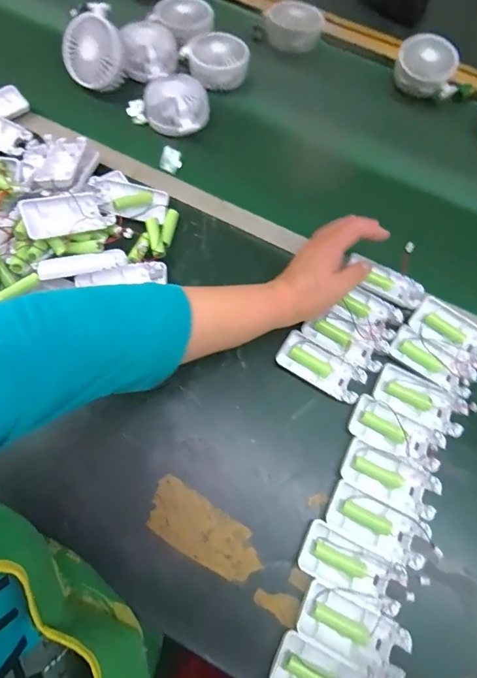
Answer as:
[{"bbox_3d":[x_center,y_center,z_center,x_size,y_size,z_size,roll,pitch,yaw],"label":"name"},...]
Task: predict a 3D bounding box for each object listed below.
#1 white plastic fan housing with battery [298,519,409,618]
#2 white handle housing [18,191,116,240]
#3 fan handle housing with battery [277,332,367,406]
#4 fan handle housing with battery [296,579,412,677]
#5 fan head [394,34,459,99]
[{"bbox_3d":[0.105,0.211,0.358,0.095,0.018,0.044,27,69,7],"label":"white plastic fan housing with battery"},{"bbox_3d":[-0.196,-0.143,0.446,0.093,0.018,0.048,-17,83,-25],"label":"white handle housing"},{"bbox_3d":[0.092,0.030,0.428,0.096,0.013,0.044,30,70,9],"label":"fan handle housing with battery"},{"bbox_3d":[0.101,0.254,0.339,0.094,0.016,0.047,26,69,7],"label":"fan handle housing with battery"},{"bbox_3d":[0.299,-0.426,0.612,0.104,0.059,0.060,30,70,9],"label":"fan head"}]

